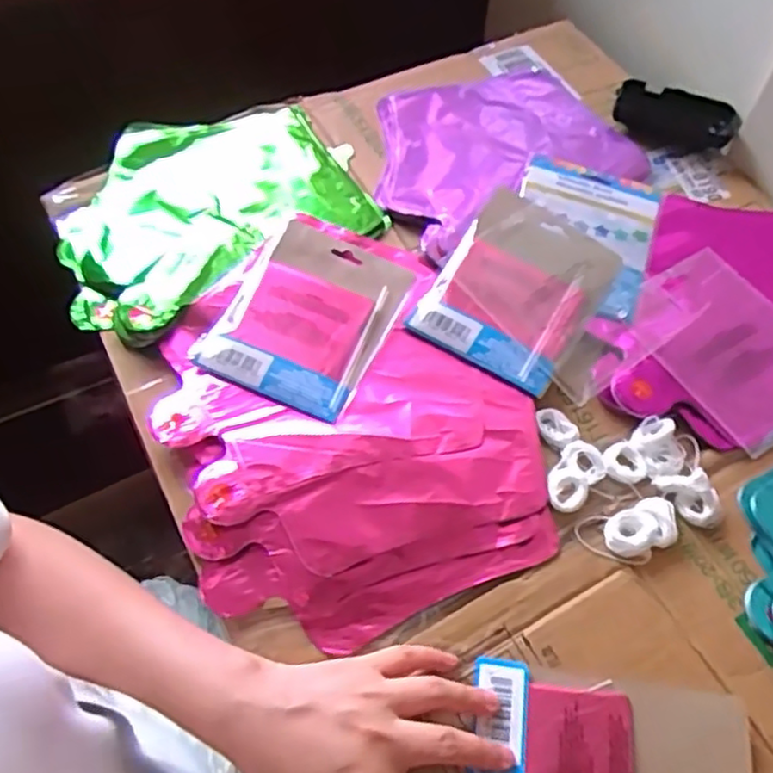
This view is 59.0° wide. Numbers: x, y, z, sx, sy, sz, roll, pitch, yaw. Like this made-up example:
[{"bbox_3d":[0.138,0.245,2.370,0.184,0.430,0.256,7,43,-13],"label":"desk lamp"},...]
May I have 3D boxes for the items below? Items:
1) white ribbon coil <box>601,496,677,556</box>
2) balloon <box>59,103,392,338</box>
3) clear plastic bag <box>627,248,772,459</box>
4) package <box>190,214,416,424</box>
[{"bbox_3d":[0.163,0.089,0.437,0.048,0.010,0.031,-16,61,-7],"label":"white ribbon coil"},{"bbox_3d":[-0.156,-0.156,0.584,0.253,0.041,0.208,-31,64,-15],"label":"balloon"},{"bbox_3d":[0.257,-0.034,0.504,0.117,0.020,0.149,-29,67,-19],"label":"clear plastic bag"},{"bbox_3d":[-0.058,-0.059,0.514,0.117,0.012,0.156,22,64,13],"label":"package"}]

